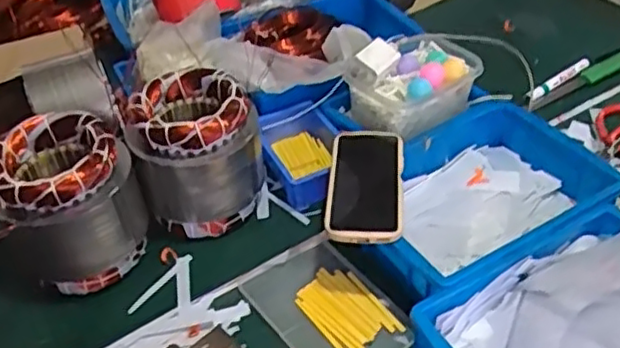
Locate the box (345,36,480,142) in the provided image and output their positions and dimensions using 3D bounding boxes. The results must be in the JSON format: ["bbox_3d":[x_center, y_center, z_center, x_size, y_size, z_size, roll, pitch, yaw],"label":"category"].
[{"bbox_3d":[0.132,-0.123,0.870,0.155,0.076,0.110,-28,48,-24],"label":"box"}]

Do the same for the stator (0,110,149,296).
[{"bbox_3d":[-0.267,0.035,0.753,0.145,0.166,0.130,-16,44,-12],"label":"stator"}]

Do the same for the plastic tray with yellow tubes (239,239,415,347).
[{"bbox_3d":[0.020,0.152,0.727,0.122,0.018,0.172,-26,47,-22],"label":"plastic tray with yellow tubes"}]

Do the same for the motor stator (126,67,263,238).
[{"bbox_3d":[-0.132,-0.020,0.807,0.142,0.166,0.142,-10,43,-7],"label":"motor stator"}]

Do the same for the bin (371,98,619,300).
[{"bbox_3d":[0.200,0.033,0.780,0.304,0.085,0.211,-27,48,-23],"label":"bin"}]

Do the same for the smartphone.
[{"bbox_3d":[0.063,0.006,0.745,0.080,0.014,0.176,2,43,6],"label":"smartphone"}]

